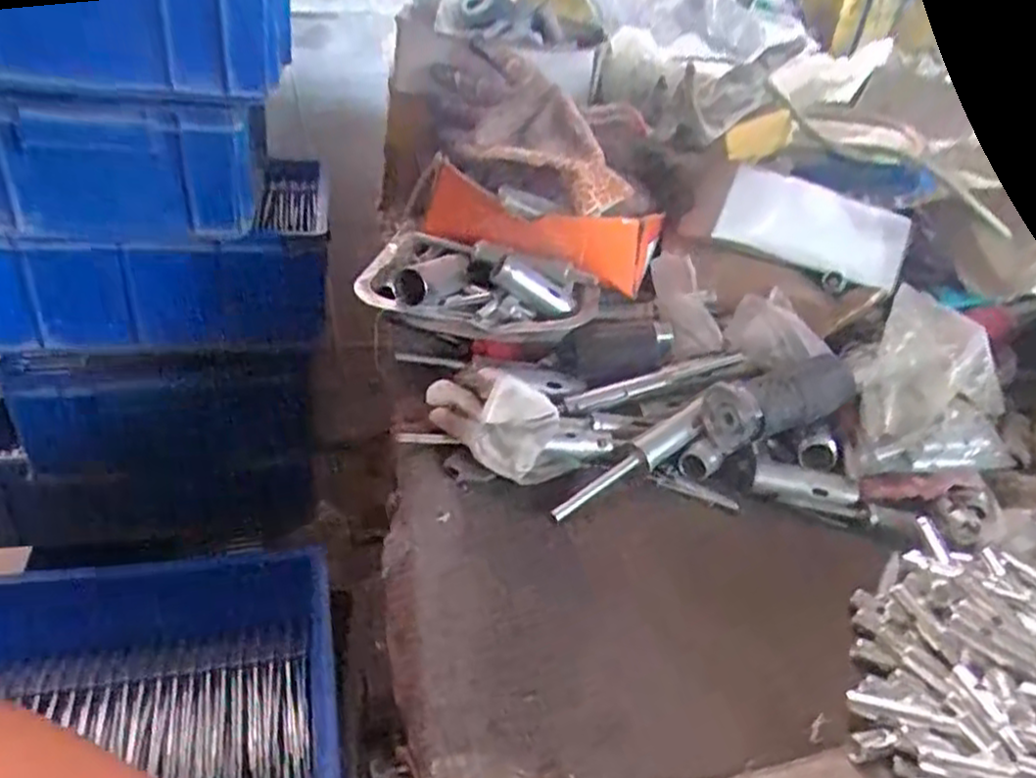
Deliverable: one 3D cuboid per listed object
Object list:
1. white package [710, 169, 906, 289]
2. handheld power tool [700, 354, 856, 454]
[{"bbox_3d":[0.252,-0.128,0.617,0.175,0.065,0.030,15,30,-13],"label":"white package"},{"bbox_3d":[0.185,0.005,0.523,0.116,0.038,0.045,-18,38,-15],"label":"handheld power tool"}]

